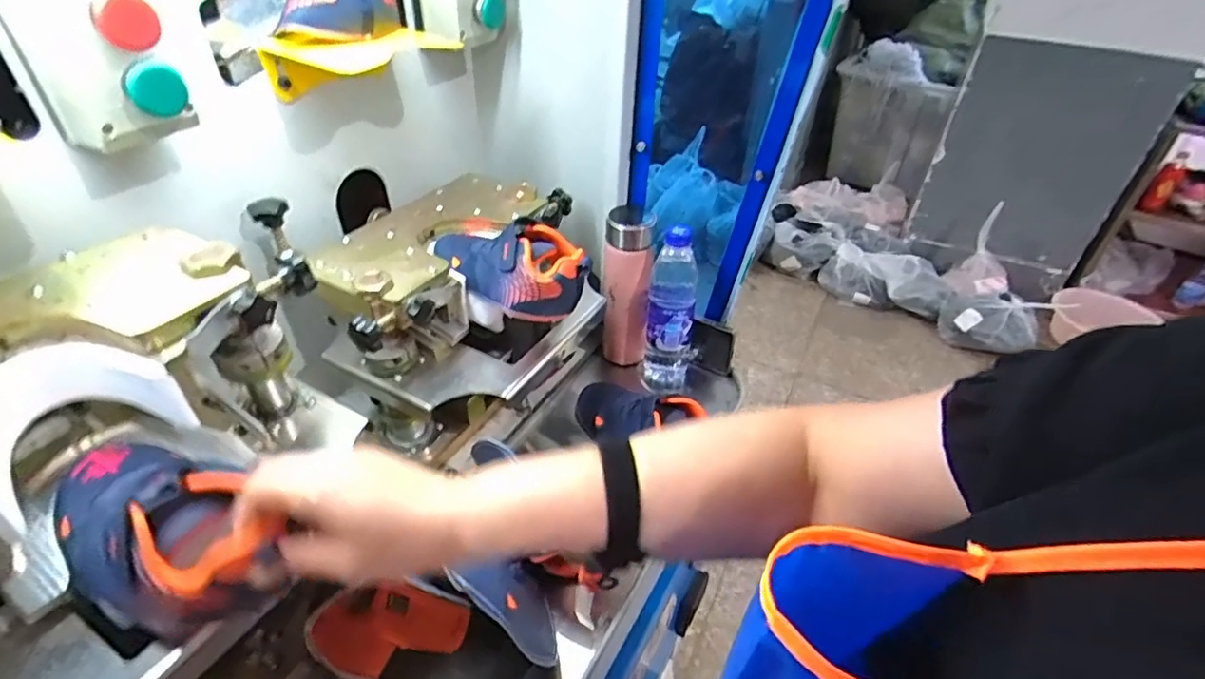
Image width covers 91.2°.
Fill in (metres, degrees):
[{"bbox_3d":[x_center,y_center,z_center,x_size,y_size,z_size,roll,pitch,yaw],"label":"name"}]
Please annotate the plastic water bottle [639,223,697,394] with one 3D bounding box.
[{"bbox_3d":[0.095,-0.040,0.785,0.070,0.231,0.075,10,40,9],"label":"plastic water bottle"}]

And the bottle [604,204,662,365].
[{"bbox_3d":[0.032,-0.070,0.814,0.064,0.220,0.069,1,39,-2],"label":"bottle"}]

